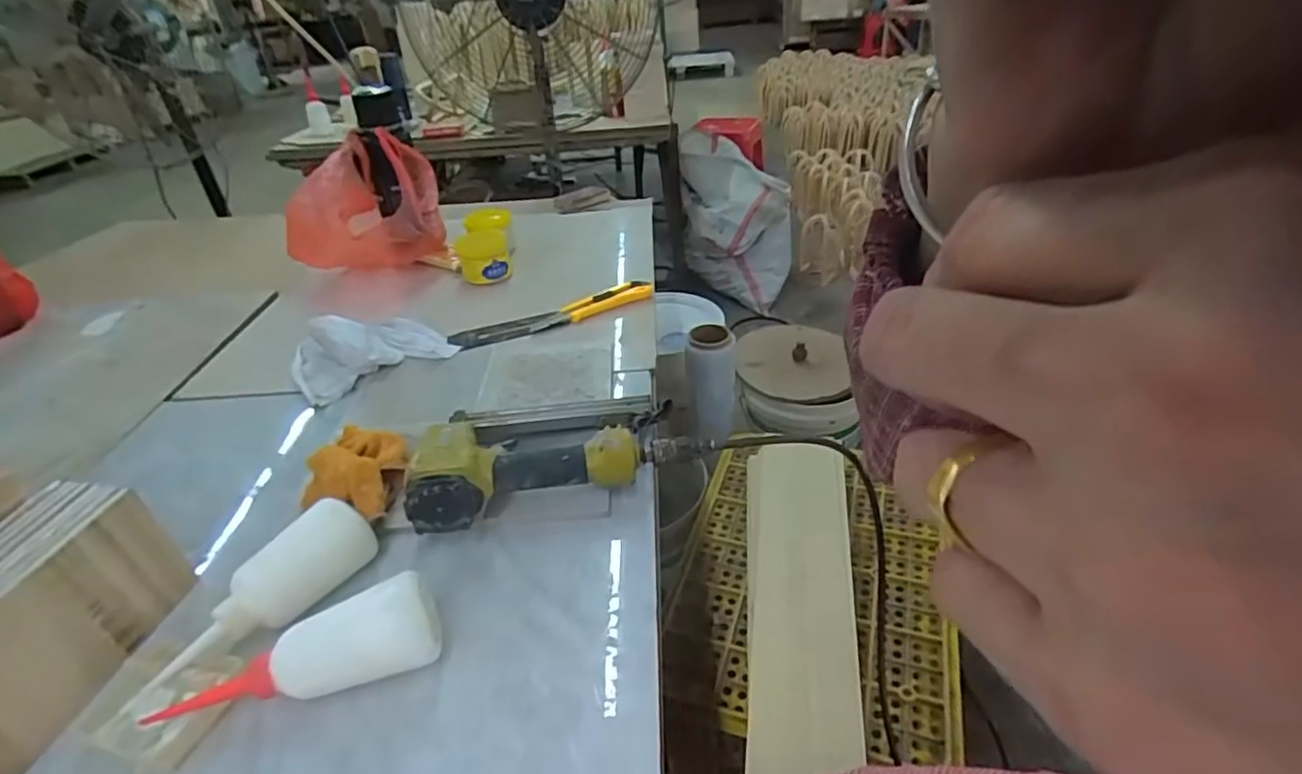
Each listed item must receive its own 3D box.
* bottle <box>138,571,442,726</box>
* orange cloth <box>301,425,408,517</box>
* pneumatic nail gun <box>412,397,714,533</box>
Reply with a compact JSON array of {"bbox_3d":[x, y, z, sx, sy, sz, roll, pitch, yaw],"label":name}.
[{"bbox_3d":[-0.236,0.189,0.417,0.182,0.061,0.054,-17,36,-18],"label":"bottle"},{"bbox_3d":[-0.276,0.084,0.582,0.089,0.055,0.107,-3,34,3],"label":"orange cloth"},{"bbox_3d":[-0.085,0.048,0.583,0.250,0.066,0.144,-10,34,-8],"label":"pneumatic nail gun"}]

